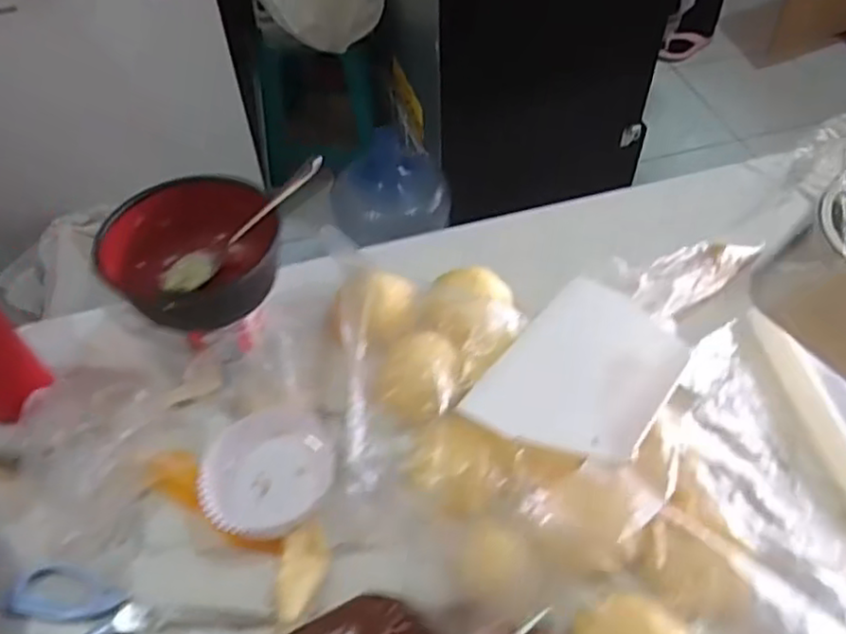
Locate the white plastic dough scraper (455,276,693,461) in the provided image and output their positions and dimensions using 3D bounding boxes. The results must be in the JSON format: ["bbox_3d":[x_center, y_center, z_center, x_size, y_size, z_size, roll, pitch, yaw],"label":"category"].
[{"bbox_3d":[0.134,0.039,0.553,0.124,0.009,0.188,27,52,27],"label":"white plastic dough scraper"}]

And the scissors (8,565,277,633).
[{"bbox_3d":[-0.213,0.232,0.492,0.192,0.007,0.082,6,53,8],"label":"scissors"}]

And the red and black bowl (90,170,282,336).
[{"bbox_3d":[-0.192,-0.057,0.579,0.142,0.068,0.127,-22,54,-14],"label":"red and black bowl"}]

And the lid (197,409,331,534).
[{"bbox_3d":[-0.123,0.116,0.541,0.094,0.028,0.105,1,52,4],"label":"lid"}]

